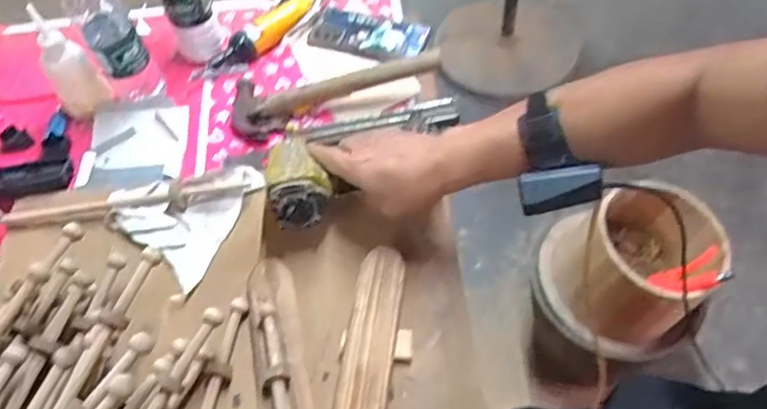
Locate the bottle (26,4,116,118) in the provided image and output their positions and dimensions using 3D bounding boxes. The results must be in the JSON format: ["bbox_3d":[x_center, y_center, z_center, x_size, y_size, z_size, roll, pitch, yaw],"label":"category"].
[{"bbox_3d":[-0.392,-0.164,0.753,0.057,0.145,0.048,19,59,17],"label":"bottle"}]

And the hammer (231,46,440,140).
[{"bbox_3d":[-0.063,-0.143,0.764,0.266,0.071,0.056,-10,55,-2],"label":"hammer"}]

